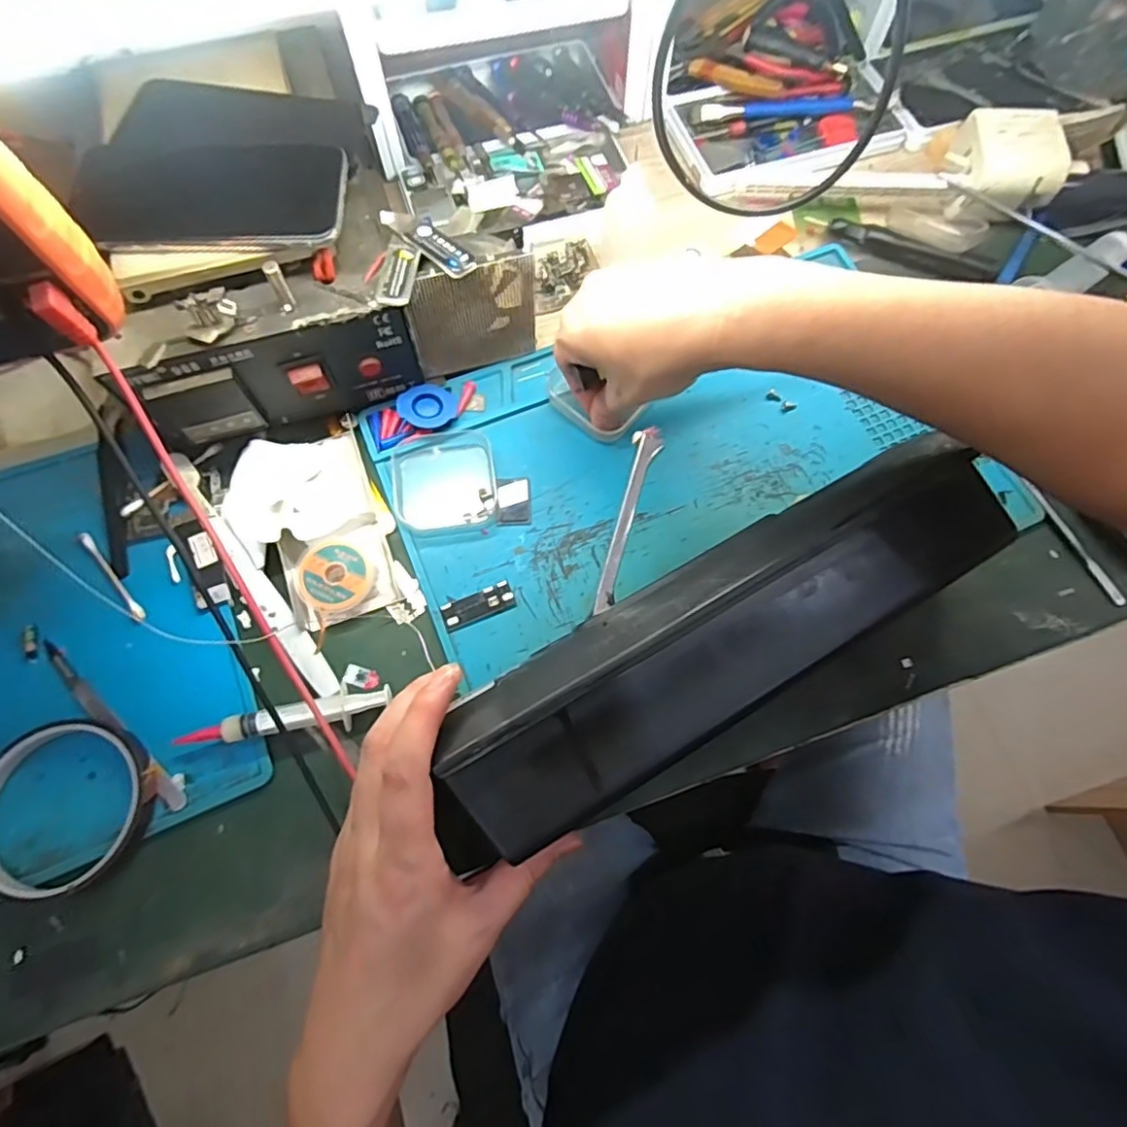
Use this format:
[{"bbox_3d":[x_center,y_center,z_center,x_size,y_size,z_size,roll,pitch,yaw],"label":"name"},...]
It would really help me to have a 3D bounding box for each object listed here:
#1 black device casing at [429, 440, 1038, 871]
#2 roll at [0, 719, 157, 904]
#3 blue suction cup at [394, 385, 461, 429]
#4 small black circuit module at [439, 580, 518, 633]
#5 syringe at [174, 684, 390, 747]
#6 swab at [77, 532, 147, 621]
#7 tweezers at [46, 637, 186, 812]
[{"bbox_3d":[0.080,0.037,0.302,0.309,0.061,0.077,-28,74,-13],"label":"black device casing"},{"bbox_3d":[-0.262,0.126,0.313,0.092,0.016,0.084,0,71,-1],"label":"roll"},{"bbox_3d":[-0.089,-0.103,0.399,0.036,0.010,0.032,-35,76,-12],"label":"blue suction cup"},{"bbox_3d":[-0.051,0.025,0.360,0.043,0.004,0.018,-22,73,-9],"label":"small black circuit module"},{"bbox_3d":[-0.152,0.085,0.327,0.113,0.020,0.021,-13,72,-6],"label":"syringe"},{"bbox_3d":[-0.272,0.006,0.362,0.006,0.007,0.074,-41,77,-14],"label":"swab"},{"bbox_3d":[-0.251,0.088,0.335,0.129,0.007,0.011,41,75,12],"label":"tweezers"}]

